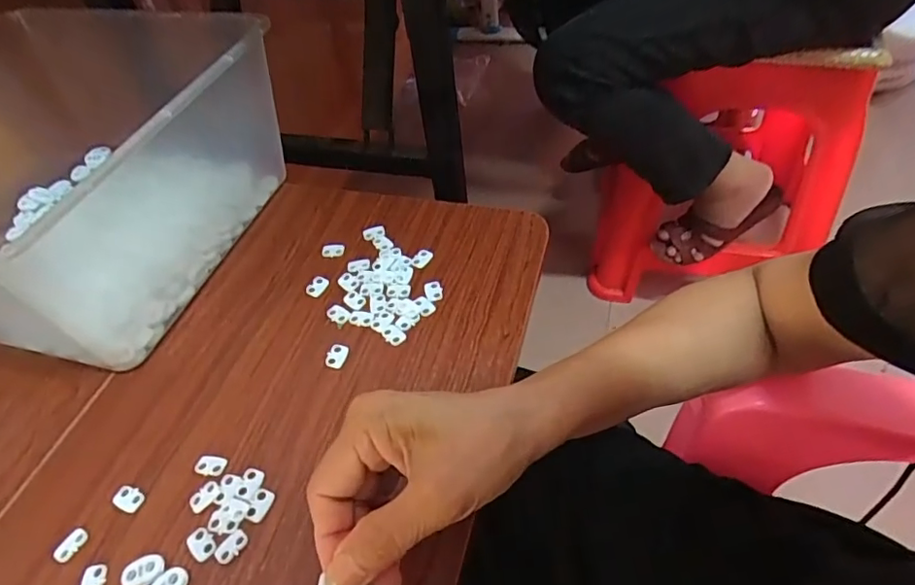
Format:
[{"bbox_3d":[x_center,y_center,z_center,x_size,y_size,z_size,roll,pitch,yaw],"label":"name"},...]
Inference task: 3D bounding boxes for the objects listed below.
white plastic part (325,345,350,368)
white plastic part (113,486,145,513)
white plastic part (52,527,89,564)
[{"bbox_3d":[-0.087,0.046,0.400,0.014,0.004,0.018,7,50,13],"label":"white plastic part"},{"bbox_3d":[-0.205,0.128,0.345,0.019,0.004,0.014,14,53,15],"label":"white plastic part"},{"bbox_3d":[-0.230,0.150,0.328,0.011,0.004,0.020,19,55,19],"label":"white plastic part"}]

